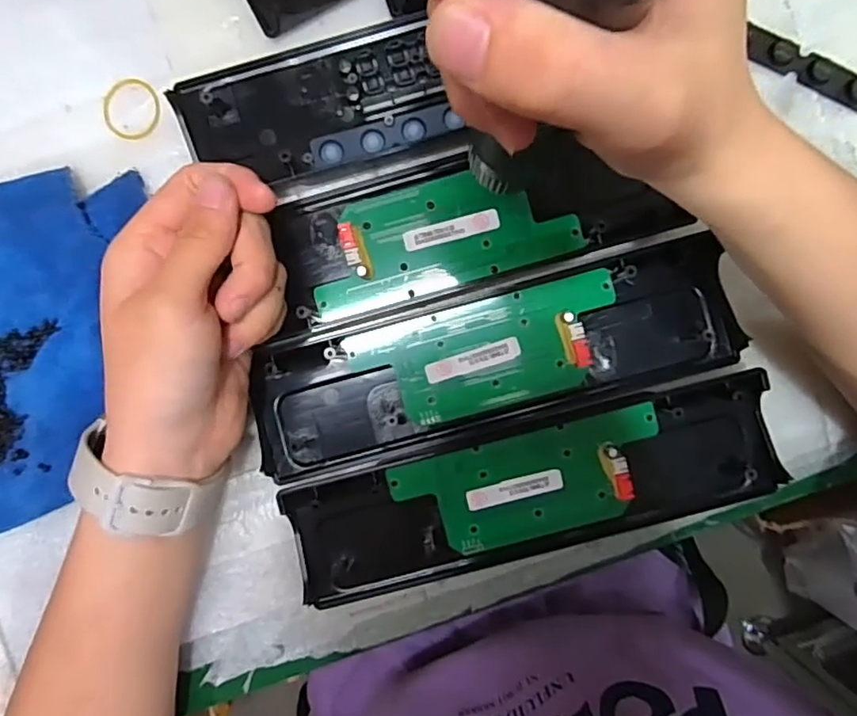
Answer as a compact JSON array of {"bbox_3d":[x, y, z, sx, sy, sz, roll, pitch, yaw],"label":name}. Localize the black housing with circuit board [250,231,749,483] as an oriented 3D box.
[{"bbox_3d":[0.033,0.000,0.303,0.245,0.016,0.066,-14,90,0],"label":"black housing with circuit board"}]

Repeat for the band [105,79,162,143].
[{"bbox_3d":[-0.156,-0.130,0.308,0.029,0.004,0.031,0,90,0],"label":"band"}]

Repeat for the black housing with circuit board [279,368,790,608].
[{"bbox_3d":[0.054,0.069,0.299,0.243,0.014,0.064,-14,90,0],"label":"black housing with circuit board"}]

